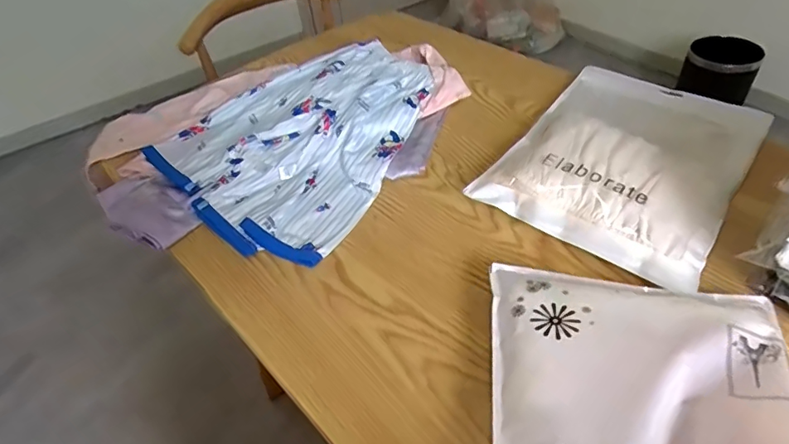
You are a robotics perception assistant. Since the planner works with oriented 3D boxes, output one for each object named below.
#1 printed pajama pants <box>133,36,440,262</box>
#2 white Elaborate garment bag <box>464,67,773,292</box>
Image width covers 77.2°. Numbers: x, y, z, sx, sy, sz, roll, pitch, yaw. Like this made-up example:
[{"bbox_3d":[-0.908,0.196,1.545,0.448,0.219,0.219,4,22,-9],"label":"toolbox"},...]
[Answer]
[{"bbox_3d":[-0.099,-0.125,0.660,0.323,0.035,0.383,31,56,32],"label":"printed pajama pants"},{"bbox_3d":[0.268,-0.084,0.561,0.224,0.053,0.338,27,54,29],"label":"white Elaborate garment bag"}]

